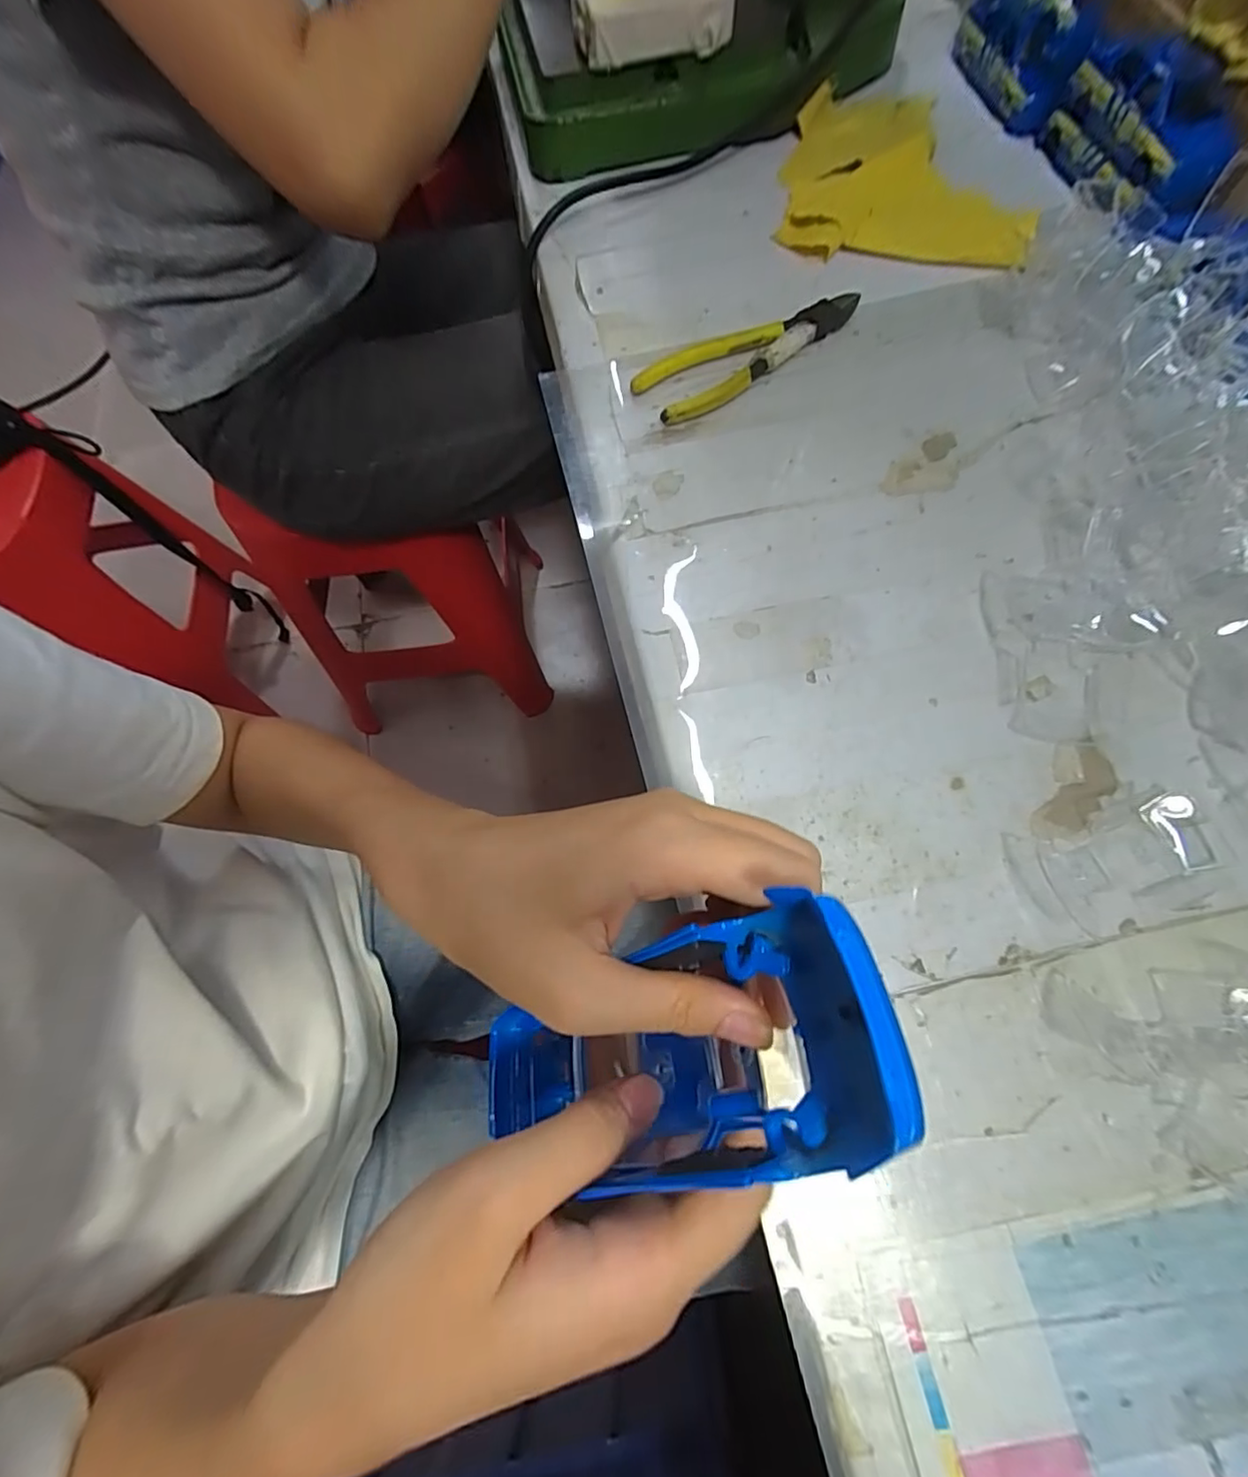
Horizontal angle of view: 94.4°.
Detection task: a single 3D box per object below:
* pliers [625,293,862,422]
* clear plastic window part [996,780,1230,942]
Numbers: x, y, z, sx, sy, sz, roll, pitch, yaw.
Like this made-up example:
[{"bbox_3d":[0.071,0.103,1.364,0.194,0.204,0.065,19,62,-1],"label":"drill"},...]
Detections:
[{"bbox_3d":[0.082,-0.240,0.358,0.155,0.013,0.045,-31,71,-9],"label":"pliers"},{"bbox_3d":[0.215,0.052,0.249,0.087,0.006,0.049,-14,69,-3],"label":"clear plastic window part"}]

